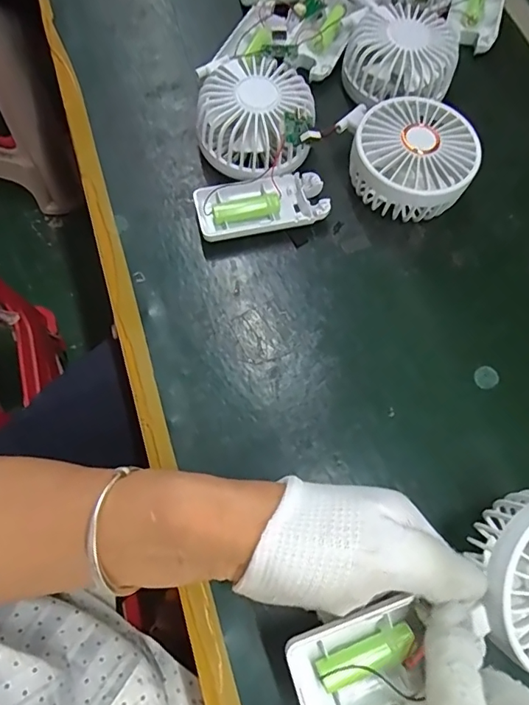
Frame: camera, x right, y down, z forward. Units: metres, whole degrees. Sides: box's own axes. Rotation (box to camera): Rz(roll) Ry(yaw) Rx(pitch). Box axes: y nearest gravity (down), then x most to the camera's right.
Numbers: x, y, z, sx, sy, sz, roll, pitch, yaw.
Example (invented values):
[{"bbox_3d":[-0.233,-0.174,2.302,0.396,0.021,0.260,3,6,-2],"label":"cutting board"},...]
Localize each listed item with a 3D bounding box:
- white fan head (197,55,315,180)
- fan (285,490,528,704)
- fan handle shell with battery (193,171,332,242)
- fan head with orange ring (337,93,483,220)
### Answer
[{"bbox_3d":[-0.007,-0.174,0.363,0.082,0.049,0.083,3,69,-1],"label":"white fan head"},{"bbox_3d":[0.102,0.132,0.234,0.180,0.035,0.085,-22,72,-5],"label":"fan"},{"bbox_3d":[-0.002,-0.105,0.356,0.093,0.018,0.047,-16,71,-8],"label":"fan handle shell with battery"},{"bbox_3d":[0.106,-0.143,0.359,0.083,0.046,0.090,1,70,-2],"label":"fan head with orange ring"}]

